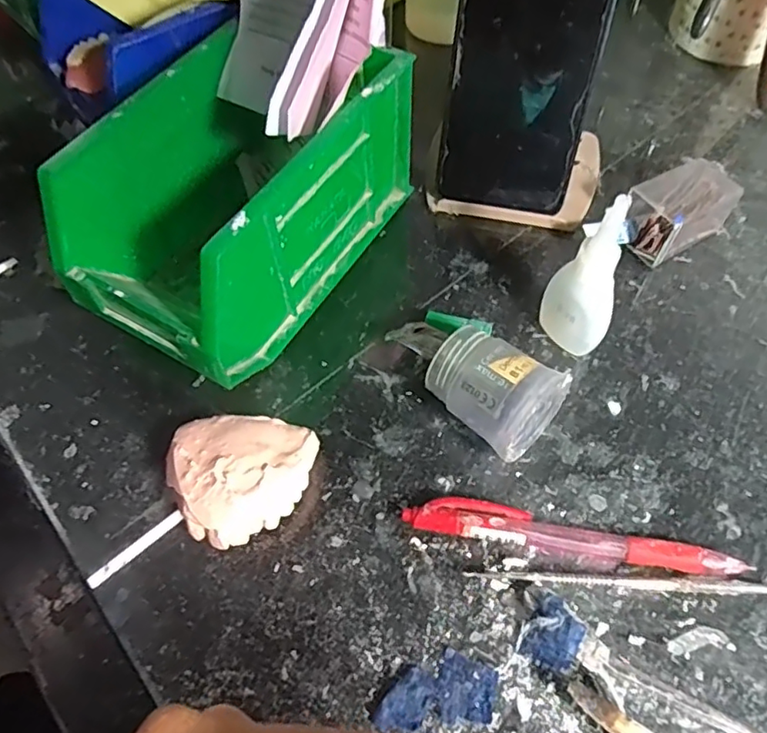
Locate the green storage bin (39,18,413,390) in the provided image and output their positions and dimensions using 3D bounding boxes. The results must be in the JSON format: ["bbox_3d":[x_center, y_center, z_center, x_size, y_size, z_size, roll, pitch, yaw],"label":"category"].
[{"bbox_3d":[-0.069,-0.084,0.298,0.094,0.091,0.164,27,64,17],"label":"green storage bin"}]

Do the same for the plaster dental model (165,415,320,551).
[{"bbox_3d":[-0.065,0.046,0.258,0.058,0.027,0.059,-1,59,2],"label":"plaster dental model"}]

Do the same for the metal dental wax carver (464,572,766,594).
[{"bbox_3d":[0.112,0.088,0.239,0.151,0.004,0.007,3,59,4],"label":"metal dental wax carver"}]

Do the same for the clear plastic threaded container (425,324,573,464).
[{"bbox_3d":[0.048,0.011,0.265,0.052,0.044,0.042,40,68,22],"label":"clear plastic threaded container"}]

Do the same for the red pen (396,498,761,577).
[{"bbox_3d":[0.077,0.071,0.246,0.132,0.011,0.018,9,60,7],"label":"red pen"}]

